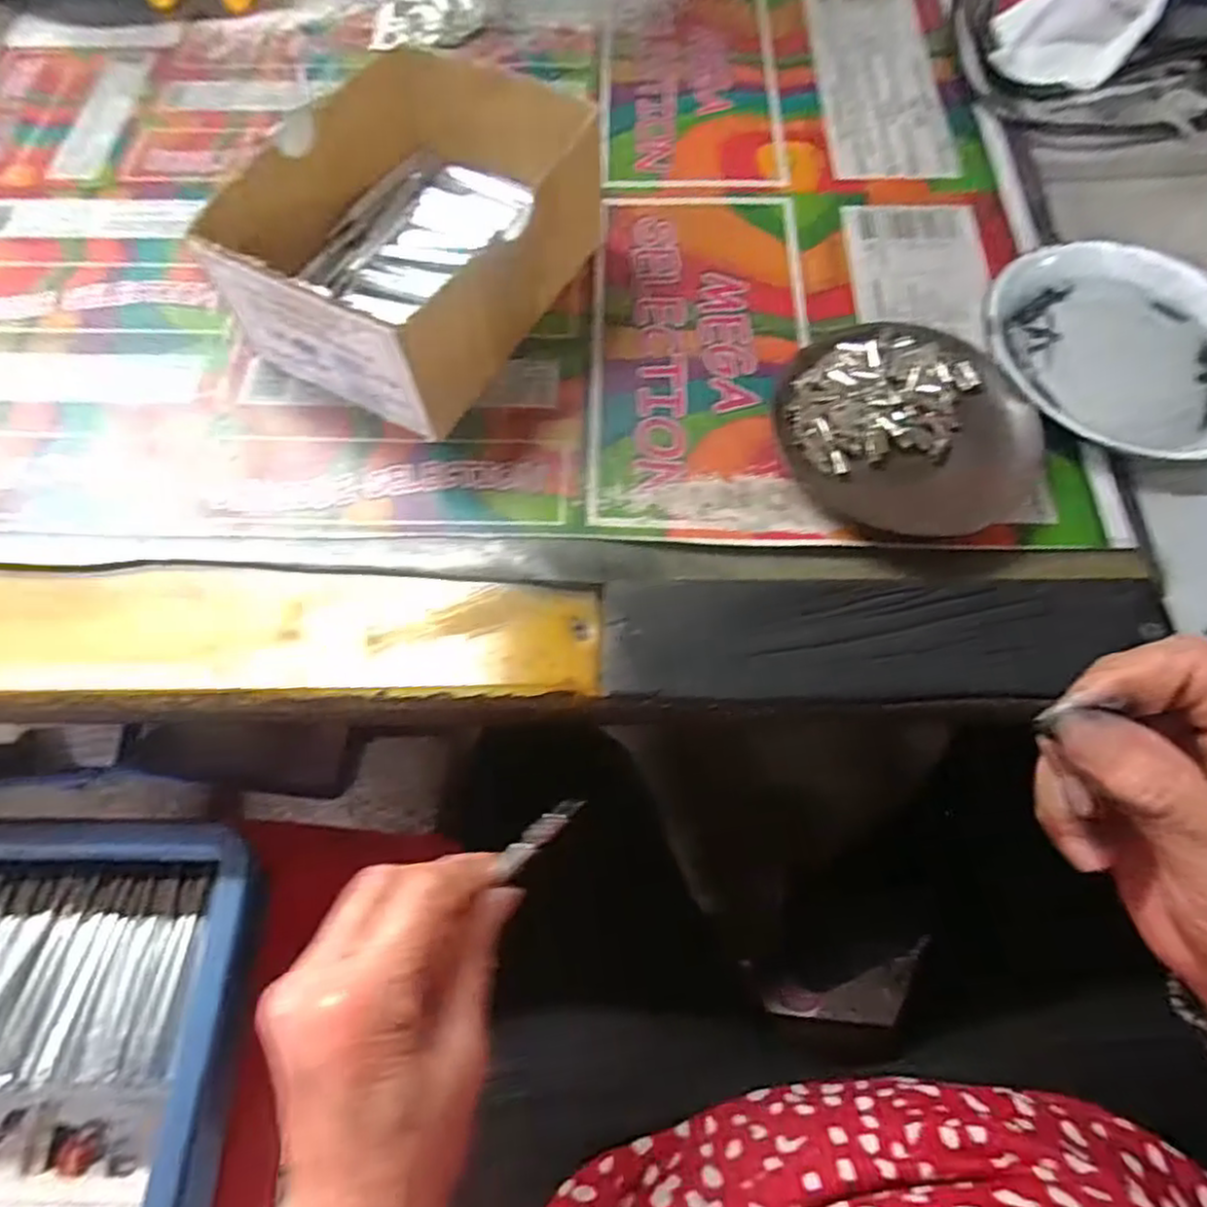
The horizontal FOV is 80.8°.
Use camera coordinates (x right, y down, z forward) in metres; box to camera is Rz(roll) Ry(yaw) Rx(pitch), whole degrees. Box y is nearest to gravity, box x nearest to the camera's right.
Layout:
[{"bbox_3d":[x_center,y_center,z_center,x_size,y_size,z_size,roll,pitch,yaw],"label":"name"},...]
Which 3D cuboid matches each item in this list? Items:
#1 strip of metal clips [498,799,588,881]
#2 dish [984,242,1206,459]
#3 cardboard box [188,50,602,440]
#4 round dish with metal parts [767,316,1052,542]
[{"bbox_3d":[-0.023,0.082,0.254,0.039,0.004,0.009,-45,71,8],"label":"strip of metal clips"},{"bbox_3d":[0.256,-0.124,0.348,0.132,0.014,0.133,-38,71,-15],"label":"dish"},{"bbox_3d":[-0.088,-0.175,0.341,0.124,0.069,0.158,26,68,12],"label":"cardboard box"},{"bbox_3d":[0.139,-0.082,0.325,0.114,0.018,0.107,0,65,0],"label":"round dish with metal parts"}]

